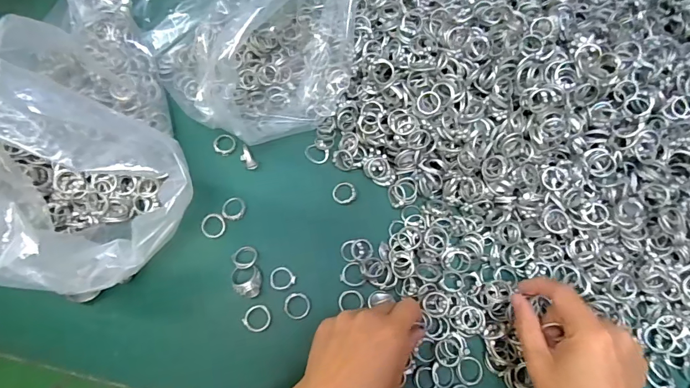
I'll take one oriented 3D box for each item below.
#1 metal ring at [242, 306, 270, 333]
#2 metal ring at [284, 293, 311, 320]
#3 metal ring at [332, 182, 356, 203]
[{"bbox_3d":[-0.076,0.107,0.357,0.022,0.004,0.022,0,74,0],"label":"metal ring"},{"bbox_3d":[-0.041,0.098,0.360,0.022,0.004,0.021,0,74,0],"label":"metal ring"},{"bbox_3d":[-0.001,-0.001,0.391,0.021,0.004,0.020,-10,74,-3],"label":"metal ring"}]

